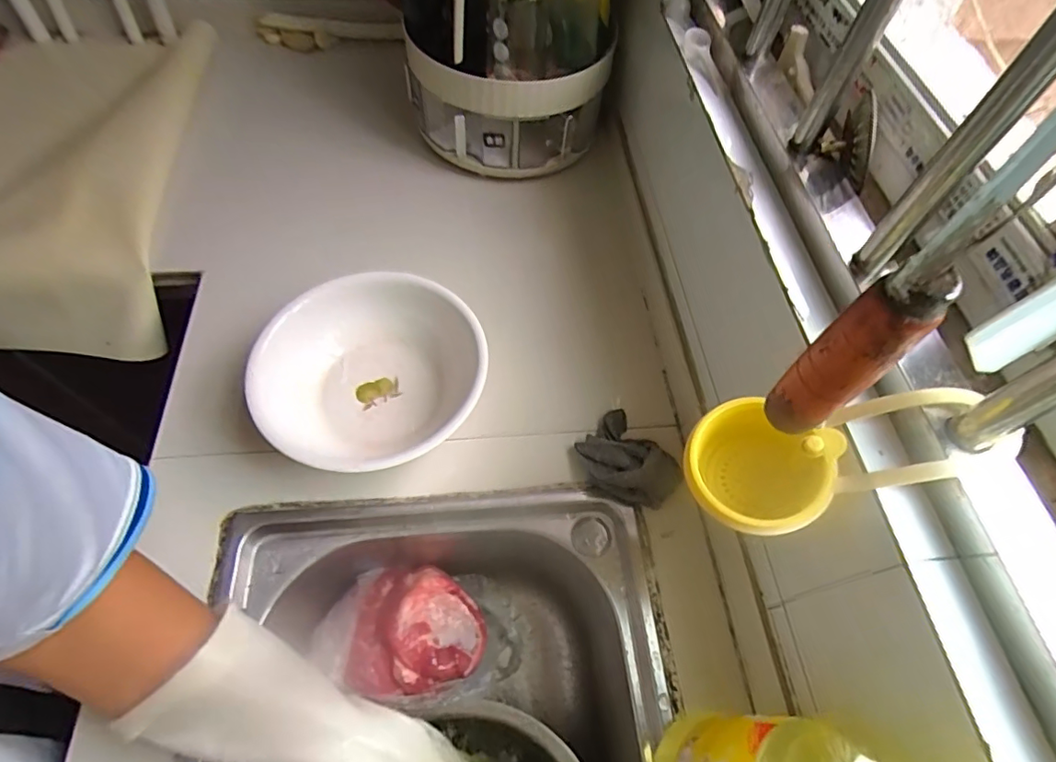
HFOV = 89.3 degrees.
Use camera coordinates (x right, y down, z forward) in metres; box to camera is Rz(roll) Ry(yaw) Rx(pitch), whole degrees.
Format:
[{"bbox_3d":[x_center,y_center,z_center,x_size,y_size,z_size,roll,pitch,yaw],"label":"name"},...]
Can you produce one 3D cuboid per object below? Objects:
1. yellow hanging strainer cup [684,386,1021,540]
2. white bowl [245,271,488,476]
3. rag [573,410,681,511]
[{"bbox_3d":[0.190,0.052,0.334,0.170,0.078,0.083,-16,50,35],"label":"yellow hanging strainer cup"},{"bbox_3d":[-0.154,-0.002,0.540,0.195,0.083,0.215,27,61,12],"label":"white bowl"},{"bbox_3d":[0.101,0.081,0.536,0.102,0.047,0.087,39,64,19],"label":"rag"}]

